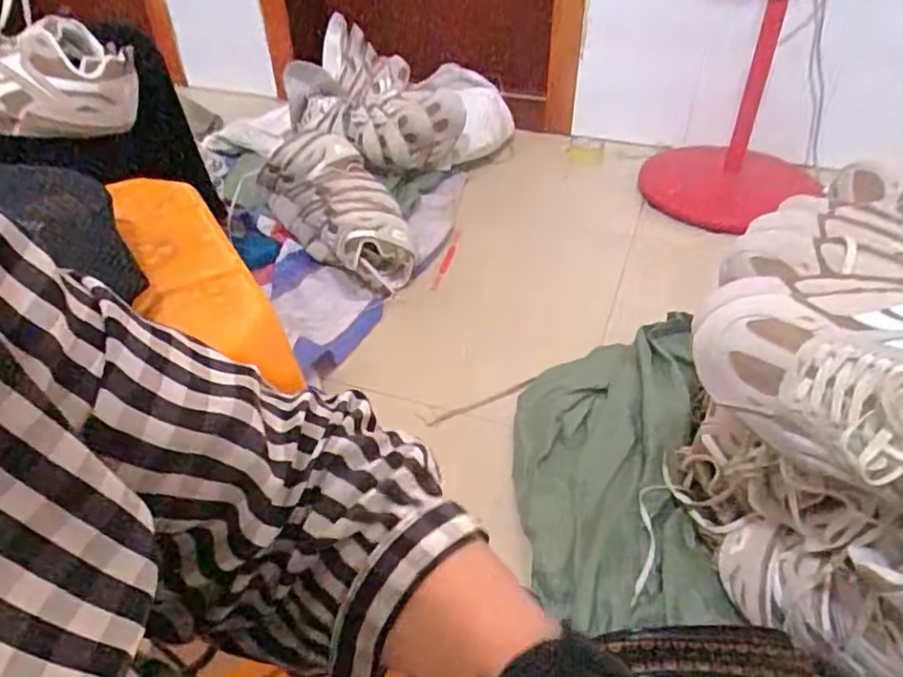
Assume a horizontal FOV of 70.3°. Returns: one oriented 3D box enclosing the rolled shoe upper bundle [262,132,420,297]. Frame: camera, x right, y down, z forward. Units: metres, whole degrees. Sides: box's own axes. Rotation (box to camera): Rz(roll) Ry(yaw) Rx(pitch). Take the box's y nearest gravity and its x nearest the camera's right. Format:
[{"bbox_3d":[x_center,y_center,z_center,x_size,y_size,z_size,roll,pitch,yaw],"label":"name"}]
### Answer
[{"bbox_3d":[-0.269,-0.320,1.534,0.207,0.222,0.573,-23,45,-23],"label":"rolled shoe upper bundle"}]

